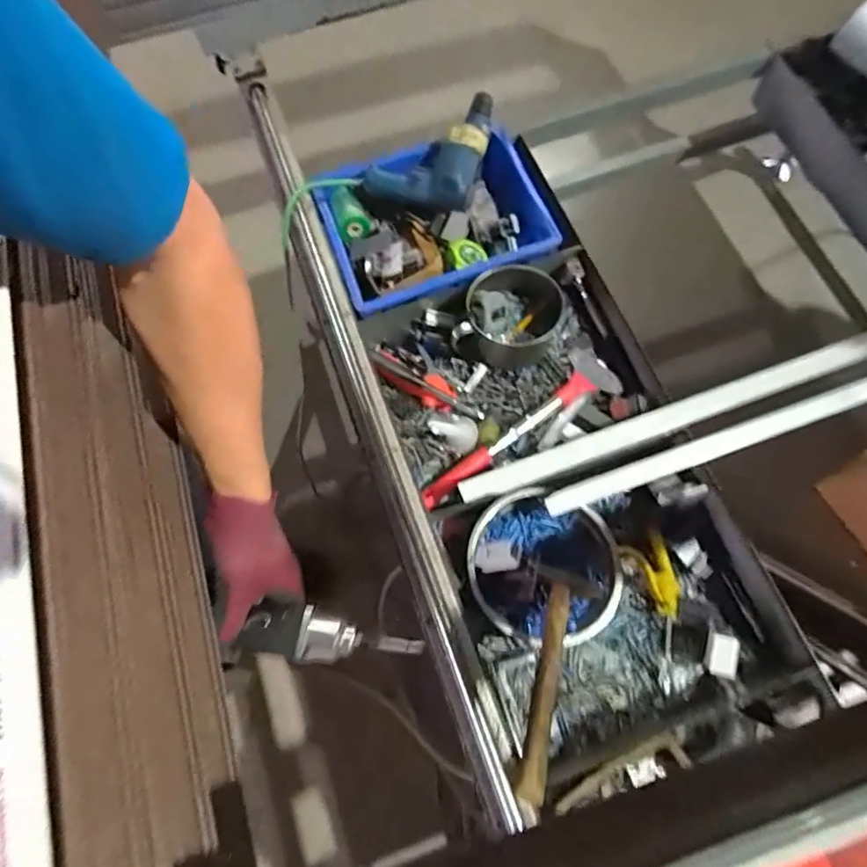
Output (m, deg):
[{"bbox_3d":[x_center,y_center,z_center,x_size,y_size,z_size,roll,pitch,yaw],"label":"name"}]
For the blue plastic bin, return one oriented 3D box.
[{"bbox_3d":[0.010,-0.358,0.891,0.341,0.083,0.262,-20,72,-6],"label":"blue plastic bin"}]

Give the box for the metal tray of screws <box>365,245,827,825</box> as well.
[{"bbox_3d":[0.178,0.052,0.792,0.391,0.119,0.649,-17,72,-5],"label":"metal tray of screws"}]

